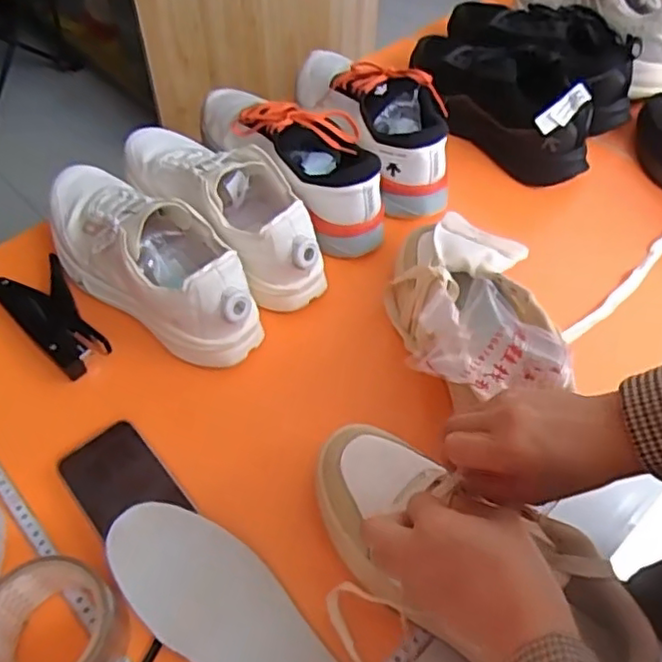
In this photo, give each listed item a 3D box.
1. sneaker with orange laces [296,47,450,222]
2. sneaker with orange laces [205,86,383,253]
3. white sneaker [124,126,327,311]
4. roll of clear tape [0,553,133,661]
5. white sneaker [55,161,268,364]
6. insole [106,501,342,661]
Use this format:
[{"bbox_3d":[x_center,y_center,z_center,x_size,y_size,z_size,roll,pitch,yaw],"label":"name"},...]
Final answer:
[{"bbox_3d":[0.049,-0.262,0.763,0.111,0.098,0.276,-21,57,-17],"label":"sneaker with orange laces"},{"bbox_3d":[-0.044,-0.206,0.723,0.103,0.094,0.281,-37,63,-25],"label":"sneaker with orange laces"},{"bbox_3d":[-0.114,-0.141,0.674,0.275,0.095,0.098,37,61,22],"label":"white sneaker"},{"bbox_3d":[-0.194,0.212,0.451,0.089,0.056,0.087,1,54,-1],"label":"roll of clear tape"},{"bbox_3d":[-0.183,-0.078,0.630,0.277,0.100,0.100,35,60,21],"label":"white sneaker"},{"bbox_3d":[-0.057,0.221,0.466,0.253,0.016,0.083,35,59,14],"label":"insole"}]

